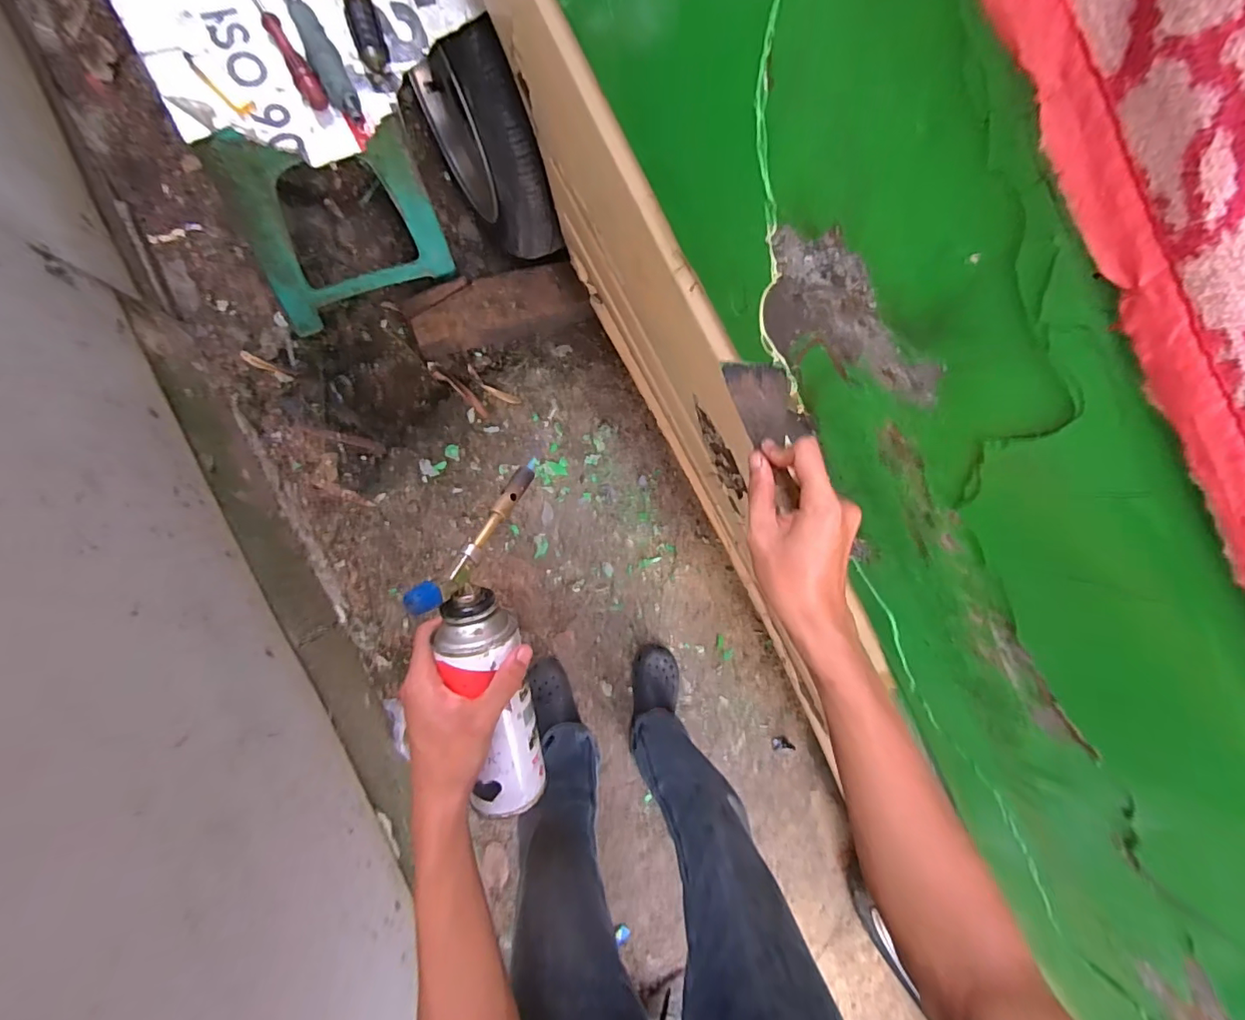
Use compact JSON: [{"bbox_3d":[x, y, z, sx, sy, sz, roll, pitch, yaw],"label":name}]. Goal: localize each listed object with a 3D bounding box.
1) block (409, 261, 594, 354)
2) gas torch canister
[{"bbox_3d":[-0.246,-0.409,1.075,0.340,0.083,0.117,-16,91,-9],"label":"block"},{"bbox_3d":[-0.100,0.110,0.411,0.087,0.088,0.273,-8,97,-9],"label":"gas torch canister"}]

